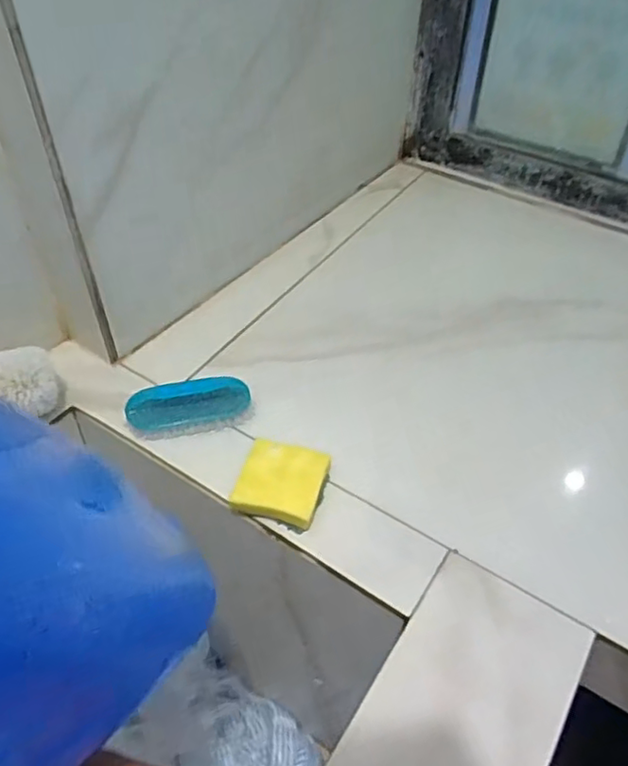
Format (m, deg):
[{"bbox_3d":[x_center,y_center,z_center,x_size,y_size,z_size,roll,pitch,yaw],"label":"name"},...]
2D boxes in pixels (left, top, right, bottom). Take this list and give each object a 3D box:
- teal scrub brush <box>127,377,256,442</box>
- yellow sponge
[{"bbox_3d":[-0.124,0.023,0.627,0.121,0.032,0.044,-12,48,-12],"label":"teal scrub brush"},{"bbox_3d":[-0.029,0.091,0.574,0.075,0.028,0.071,14,48,12],"label":"yellow sponge"}]

